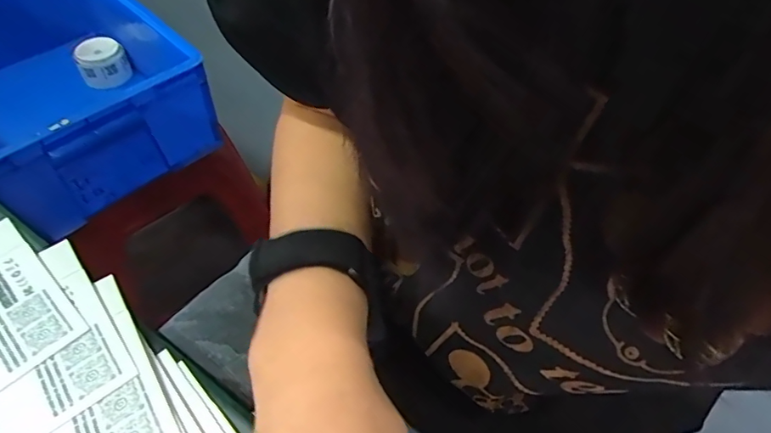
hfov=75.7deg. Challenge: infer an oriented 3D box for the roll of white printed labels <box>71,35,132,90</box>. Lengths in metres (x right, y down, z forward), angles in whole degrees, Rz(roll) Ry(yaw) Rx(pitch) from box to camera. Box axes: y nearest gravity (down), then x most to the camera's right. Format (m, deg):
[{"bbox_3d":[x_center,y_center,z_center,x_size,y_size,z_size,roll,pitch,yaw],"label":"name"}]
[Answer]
[{"bbox_3d":[-0.441,-0.238,0.775,0.067,0.061,0.069,0,52,0],"label":"roll of white printed labels"}]

